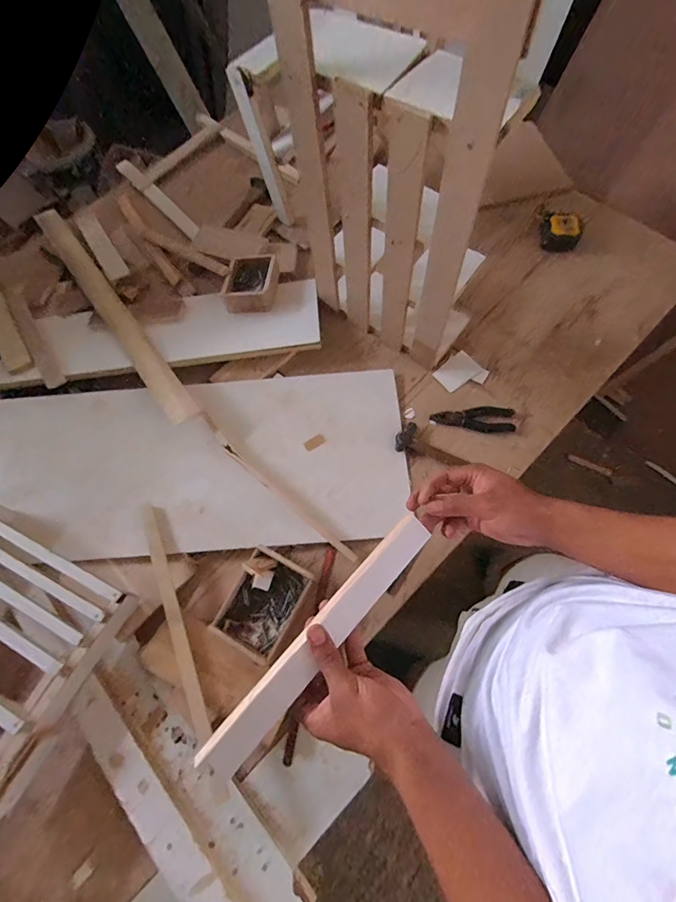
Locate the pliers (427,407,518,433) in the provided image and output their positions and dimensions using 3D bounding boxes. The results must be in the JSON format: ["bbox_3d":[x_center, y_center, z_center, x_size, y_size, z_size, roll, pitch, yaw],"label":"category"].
[{"bbox_3d":[0.246,-0.059,0.733,0.148,0.012,0.049,2,67,4],"label":"pliers"}]

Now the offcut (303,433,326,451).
[{"bbox_3d":[-0.043,-0.016,0.731,0.039,0.004,0.018,-30,69,-9],"label":"offcut"}]

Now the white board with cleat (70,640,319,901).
[{"bbox_3d":[-0.216,0.460,0.545,0.118,0.033,0.409,-43,72,-14],"label":"white board with cleat"}]

